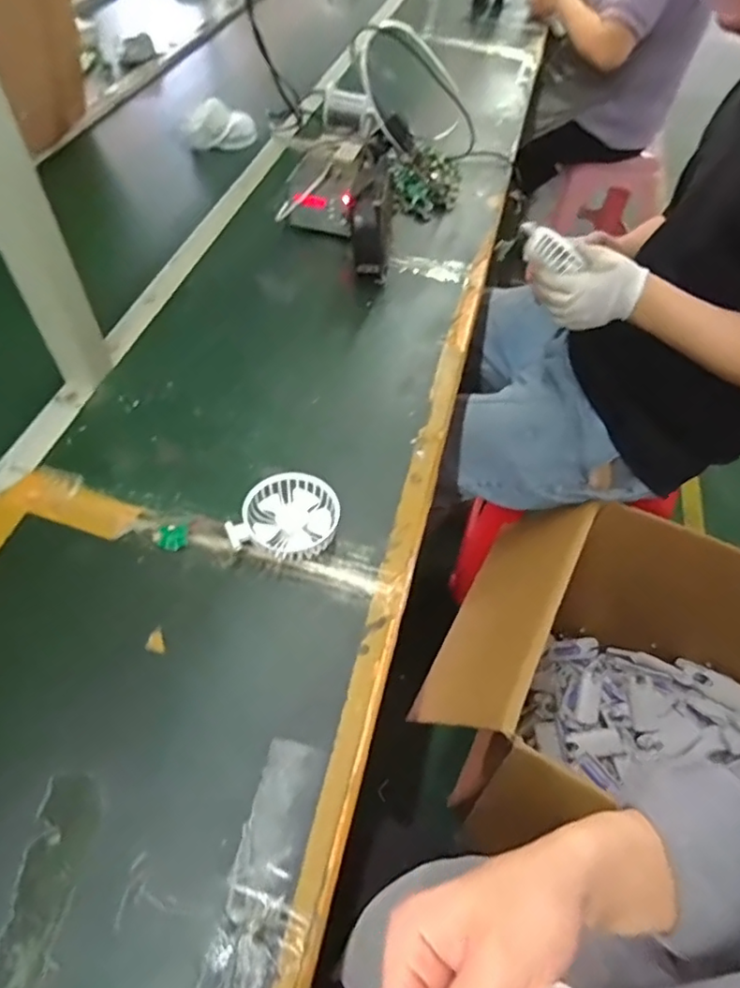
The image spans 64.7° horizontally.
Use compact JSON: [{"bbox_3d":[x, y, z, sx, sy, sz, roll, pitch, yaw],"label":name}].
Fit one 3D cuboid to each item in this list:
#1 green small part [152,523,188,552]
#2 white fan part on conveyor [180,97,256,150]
[{"bbox_3d":[-0.191,0.042,0.561,0.031,0.014,0.026,-16,56,-14],"label":"green small part"},{"bbox_3d":[-0.273,-0.669,1.057,0.128,0.064,0.057,-6,54,-7],"label":"white fan part on conveyor"}]

